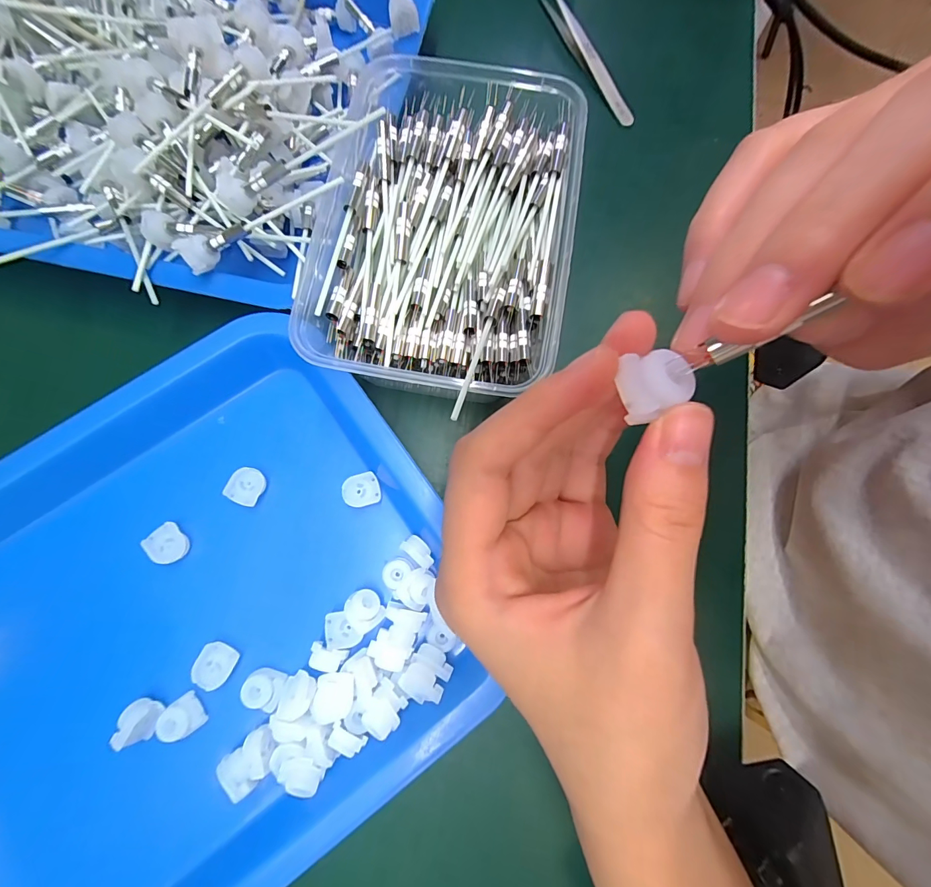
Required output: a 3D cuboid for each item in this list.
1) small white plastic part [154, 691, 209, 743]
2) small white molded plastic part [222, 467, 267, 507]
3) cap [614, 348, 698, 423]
[{"bbox_3d":[-0.133,0.128,0.188,0.017,0.009,0.016,-34,80,-8],"label":"small white plastic part"},{"bbox_3d":[-0.114,0.022,0.210,0.017,0.004,0.019,28,65,-7],"label":"small white molded plastic part"},{"bbox_3d":[0.043,-0.014,0.091,0.015,0.004,0.015,-12,78,-4],"label":"cap"}]

